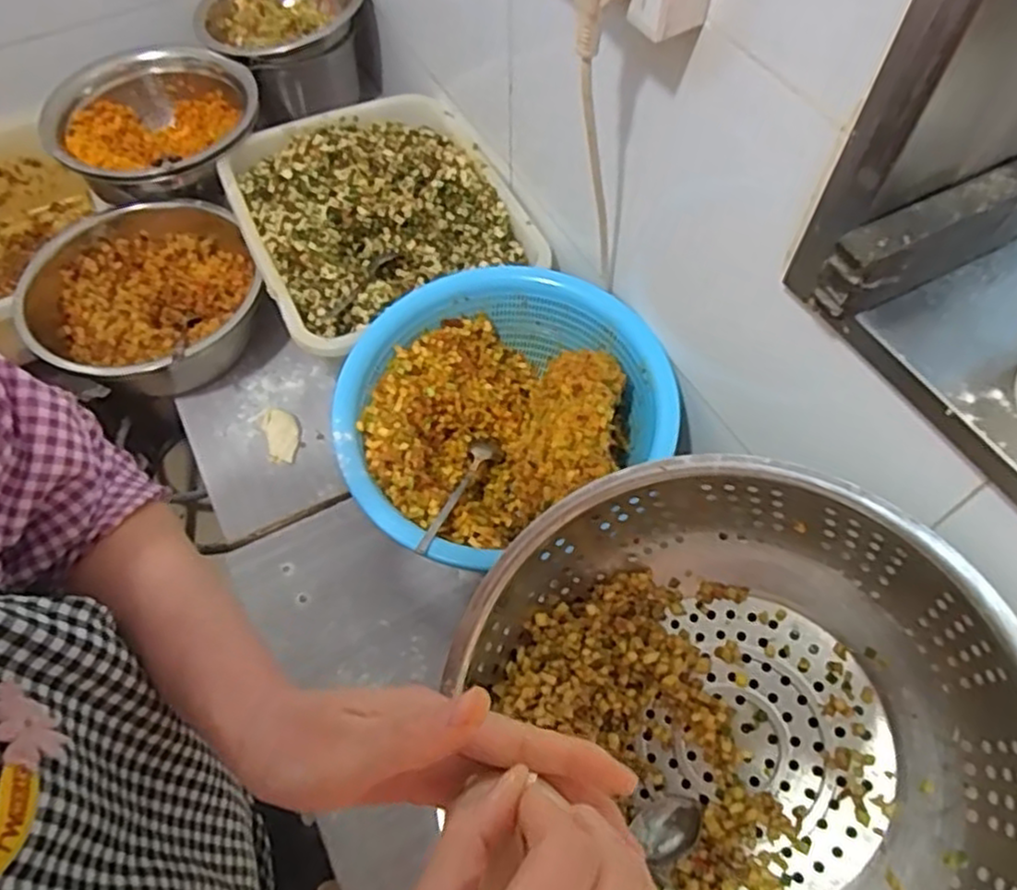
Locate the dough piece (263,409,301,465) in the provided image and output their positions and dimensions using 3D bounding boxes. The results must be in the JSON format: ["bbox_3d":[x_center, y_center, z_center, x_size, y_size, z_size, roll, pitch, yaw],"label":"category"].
[{"bbox_3d":[-0.261,-0.011,0.826,0.038,0.008,0.073,-18,58,-12],"label":"dough piece"}]

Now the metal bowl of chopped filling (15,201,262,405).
[{"bbox_3d":[-0.441,-0.174,0.876,0.249,0.097,0.273,0,57,0],"label":"metal bowl of chopped filling"}]

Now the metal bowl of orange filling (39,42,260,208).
[{"bbox_3d":[-0.468,-0.429,0.964,0.236,0.108,0.244,22,59,14],"label":"metal bowl of orange filling"}]

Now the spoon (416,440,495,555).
[{"bbox_3d":[-0.050,0.044,0.690,0.025,0.021,0.186,16,36,10],"label":"spoon"}]

